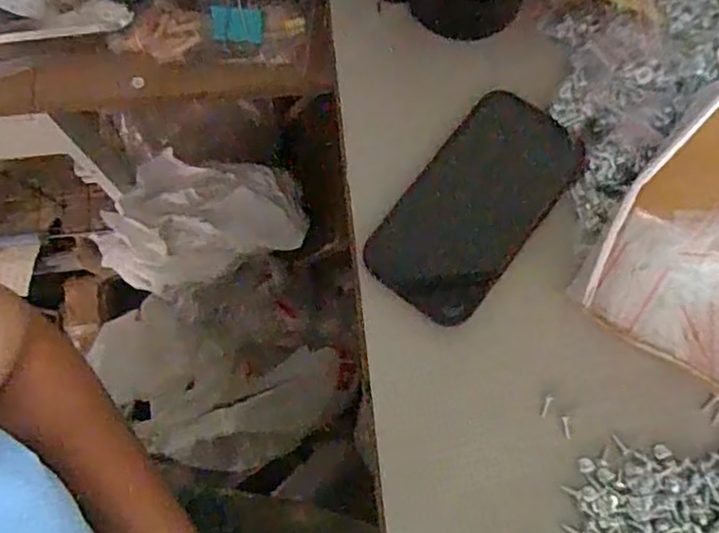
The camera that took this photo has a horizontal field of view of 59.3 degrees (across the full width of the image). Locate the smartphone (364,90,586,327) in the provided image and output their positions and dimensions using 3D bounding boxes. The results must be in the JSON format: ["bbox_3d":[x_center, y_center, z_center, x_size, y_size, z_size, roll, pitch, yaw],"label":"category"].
[{"bbox_3d":[0.077,-0.042,0.416,0.080,0.011,0.160,36,78,11],"label":"smartphone"}]

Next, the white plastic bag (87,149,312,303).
[{"bbox_3d":[-0.197,-0.060,0.759,0.247,0.062,0.152,-18,75,-5],"label":"white plastic bag"}]

